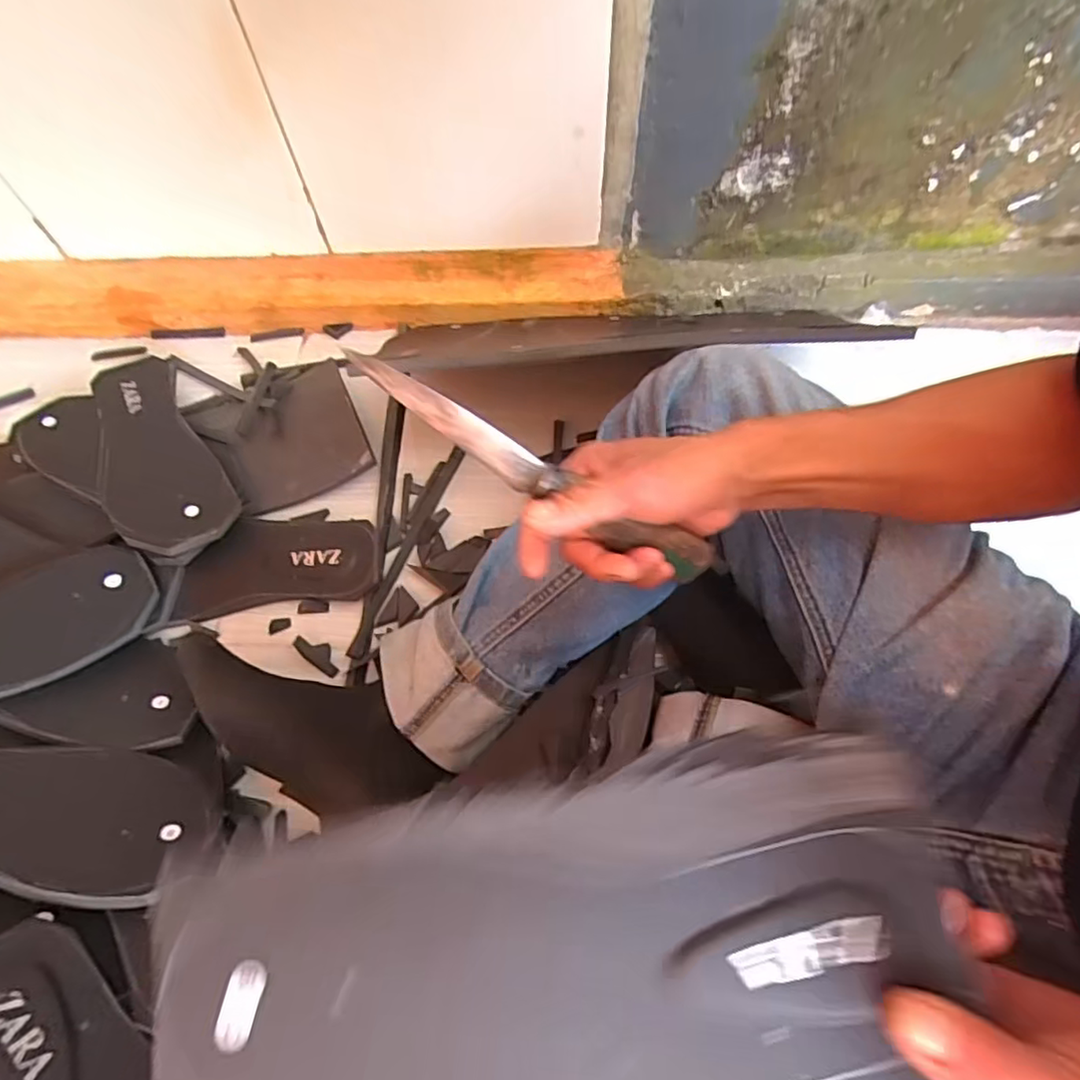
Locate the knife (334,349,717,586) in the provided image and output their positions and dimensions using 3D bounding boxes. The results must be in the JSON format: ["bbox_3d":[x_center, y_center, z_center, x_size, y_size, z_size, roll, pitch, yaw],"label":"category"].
[{"bbox_3d":[0.001,-0.033,0.315,0.213,0.021,0.018,28,64,-15],"label":"knife"}]

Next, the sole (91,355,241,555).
[{"bbox_3d":[-0.376,-0.085,0.592,0.097,0.014,0.263,-30,62,-18],"label":"sole"}]

